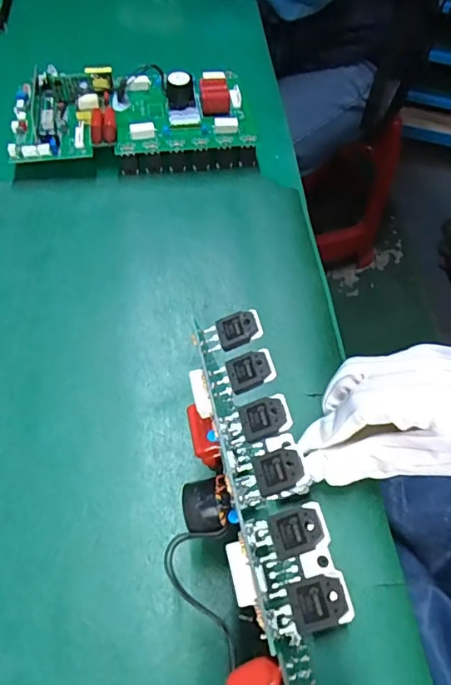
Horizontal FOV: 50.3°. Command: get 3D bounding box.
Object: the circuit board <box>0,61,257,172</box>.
[{"bbox_3d":[-0.089,-0.222,0.473,0.227,0.054,0.113,-6,57,-7],"label":"circuit board"}]

